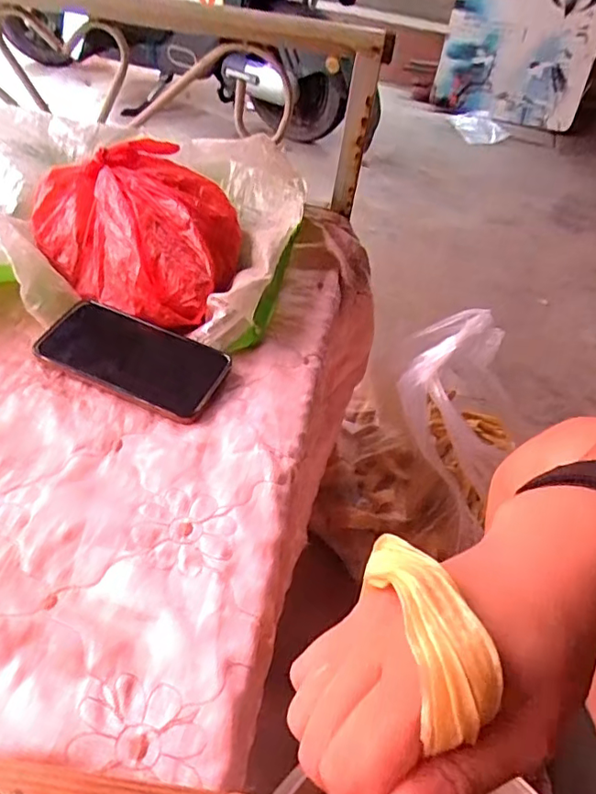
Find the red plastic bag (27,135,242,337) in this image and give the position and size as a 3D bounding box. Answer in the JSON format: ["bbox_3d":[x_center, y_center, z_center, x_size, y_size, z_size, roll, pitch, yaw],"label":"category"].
[{"bbox_3d":[-0.147,-0.171,0.573,0.234,0.098,0.191,34,50,24],"label":"red plastic bag"}]

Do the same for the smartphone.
[{"bbox_3d":[-0.143,-0.036,0.490,0.154,0.013,0.078,23,63,10],"label":"smartphone"}]

